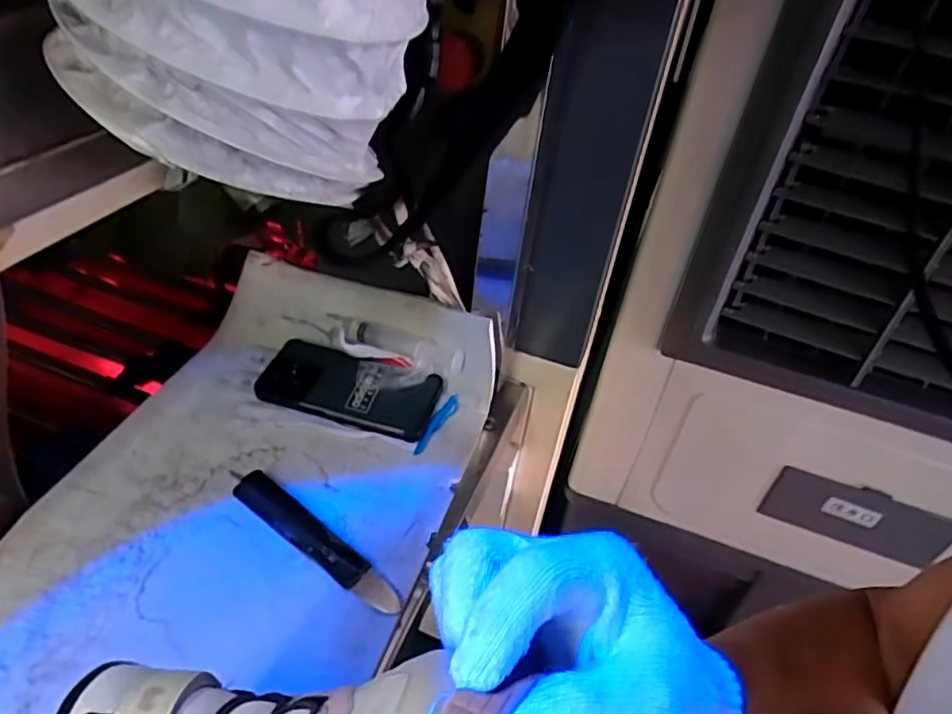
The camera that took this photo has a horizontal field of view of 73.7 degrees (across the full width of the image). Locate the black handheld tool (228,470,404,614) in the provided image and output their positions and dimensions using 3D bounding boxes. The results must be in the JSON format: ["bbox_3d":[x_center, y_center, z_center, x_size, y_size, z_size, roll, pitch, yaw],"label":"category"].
[{"bbox_3d":[-0.122,0.138,0.488,0.164,0.014,0.028,29,45,23],"label":"black handheld tool"}]

